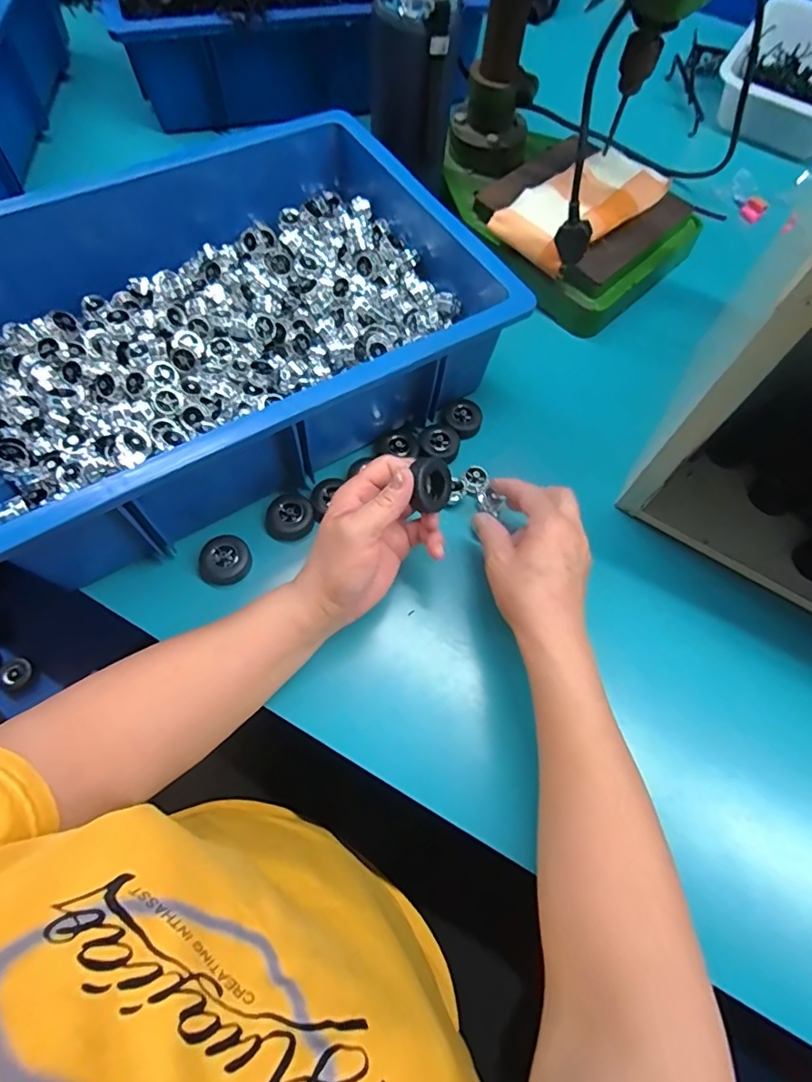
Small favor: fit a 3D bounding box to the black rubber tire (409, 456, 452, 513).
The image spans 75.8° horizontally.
[{"bbox_3d":[0.016,-0.040,0.367,0.032,0.017,0.036,-2,97,-39],"label":"black rubber tire"}]

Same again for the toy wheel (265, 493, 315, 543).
[{"bbox_3d":[-0.095,-0.021,0.426,0.037,0.013,0.038,1,67,-2],"label":"toy wheel"}]

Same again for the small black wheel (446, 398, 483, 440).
[{"bbox_3d":[0.054,-0.114,0.485,0.032,0.012,0.033,-22,70,-11],"label":"small black wheel"}]

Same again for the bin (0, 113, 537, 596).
[{"bbox_3d":[-0.162,-0.191,0.438,0.462,0.111,0.323,-31,72,-14],"label":"bin"}]

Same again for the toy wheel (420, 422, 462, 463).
[{"bbox_3d":[0.033,-0.090,0.469,0.032,0.012,0.038,-36,73,-16],"label":"toy wheel"}]

